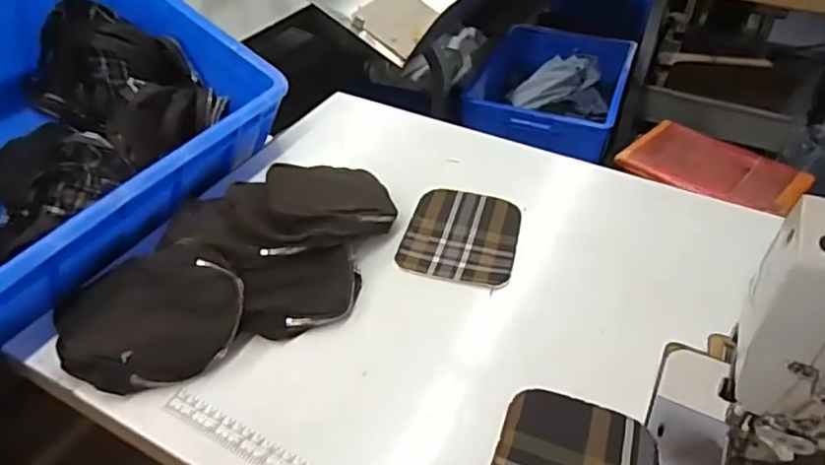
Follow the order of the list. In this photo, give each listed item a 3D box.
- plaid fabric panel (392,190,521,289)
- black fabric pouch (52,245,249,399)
[{"bbox_3d":[0.055,0.001,0.653,0.117,0.006,0.145,10,42,12],"label":"plaid fabric panel"},{"bbox_3d":[-0.231,0.074,0.531,0.153,0.046,0.119,-16,44,-18],"label":"black fabric pouch"}]

